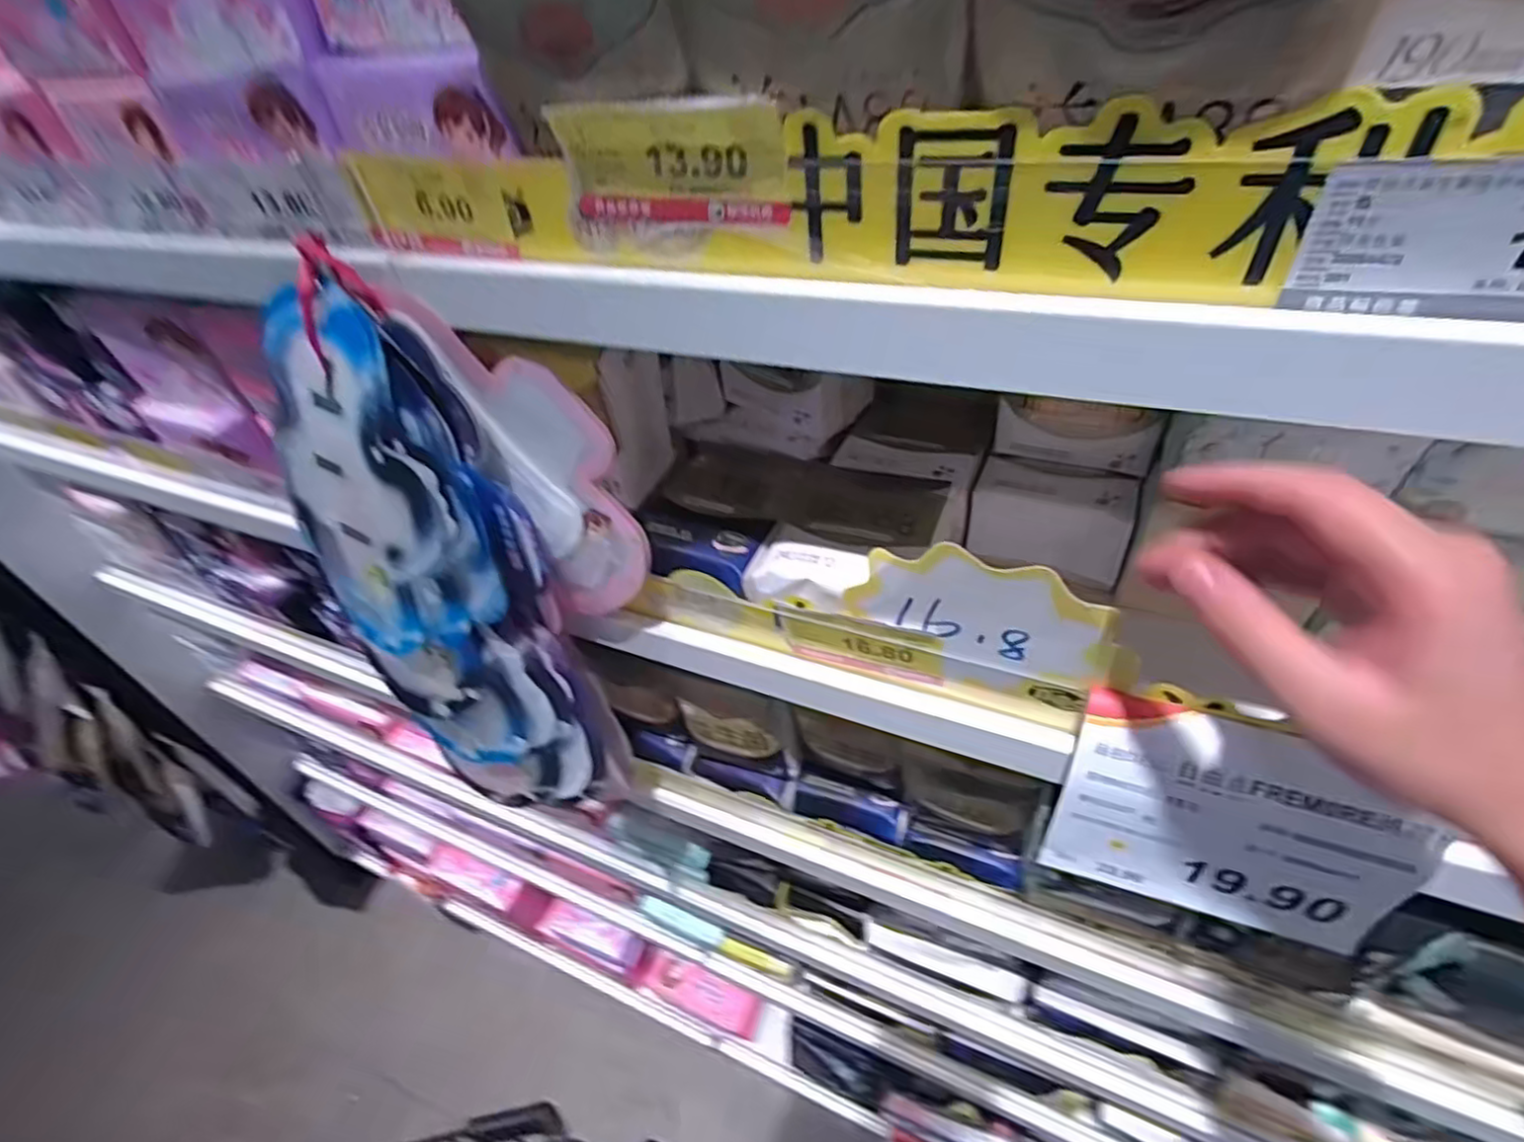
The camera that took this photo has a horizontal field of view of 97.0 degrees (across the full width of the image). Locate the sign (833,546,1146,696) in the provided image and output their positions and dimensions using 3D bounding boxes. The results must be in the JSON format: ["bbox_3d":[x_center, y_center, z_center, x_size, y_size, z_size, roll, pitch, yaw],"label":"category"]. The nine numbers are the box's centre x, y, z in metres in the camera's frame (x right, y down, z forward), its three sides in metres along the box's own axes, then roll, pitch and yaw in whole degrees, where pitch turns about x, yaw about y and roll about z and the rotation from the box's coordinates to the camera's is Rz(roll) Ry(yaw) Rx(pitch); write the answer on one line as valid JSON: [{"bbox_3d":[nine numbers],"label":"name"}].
[{"bbox_3d":[0.105,0.020,0.317,0.131,0.068,0.006,13,46,21],"label":"sign"}]

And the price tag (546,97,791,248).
[{"bbox_3d":[-0.034,-0.142,0.243,0.092,0.045,0.006,14,47,22],"label":"price tag"}]

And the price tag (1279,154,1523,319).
[{"bbox_3d":[0.187,-0.081,0.165,0.089,0.037,0.004,13,46,21],"label":"price tag"}]

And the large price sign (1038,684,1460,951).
[{"bbox_3d":[0.215,0.123,0.319,0.137,0.121,0.017,12,36,21],"label":"large price sign"}]

